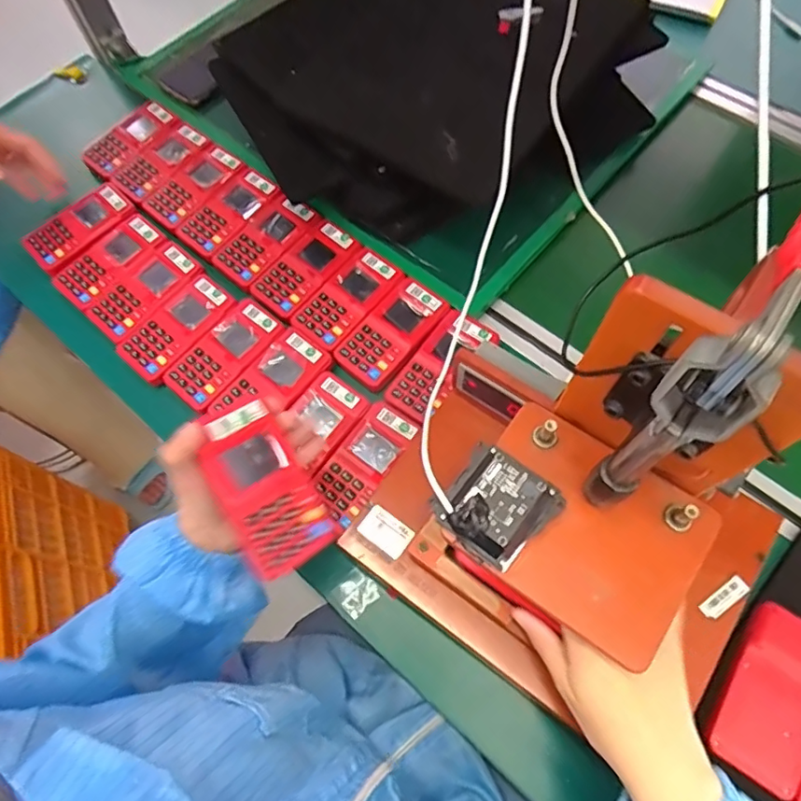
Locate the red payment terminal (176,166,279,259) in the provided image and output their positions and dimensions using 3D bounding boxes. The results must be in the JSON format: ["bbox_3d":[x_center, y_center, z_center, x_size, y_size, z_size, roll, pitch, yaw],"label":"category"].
[{"bbox_3d":[-0.196,-0.219,0.635,0.059,0.015,0.121,36,72,17],"label":"red payment terminal"}]

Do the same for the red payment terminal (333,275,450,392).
[{"bbox_3d":[-0.008,-0.071,0.559,0.063,0.013,0.121,38,73,17],"label":"red payment terminal"}]

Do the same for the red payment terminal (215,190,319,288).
[{"bbox_3d":[-0.151,-0.181,0.615,0.065,0.015,0.117,37,73,17],"label":"red payment terminal"}]

